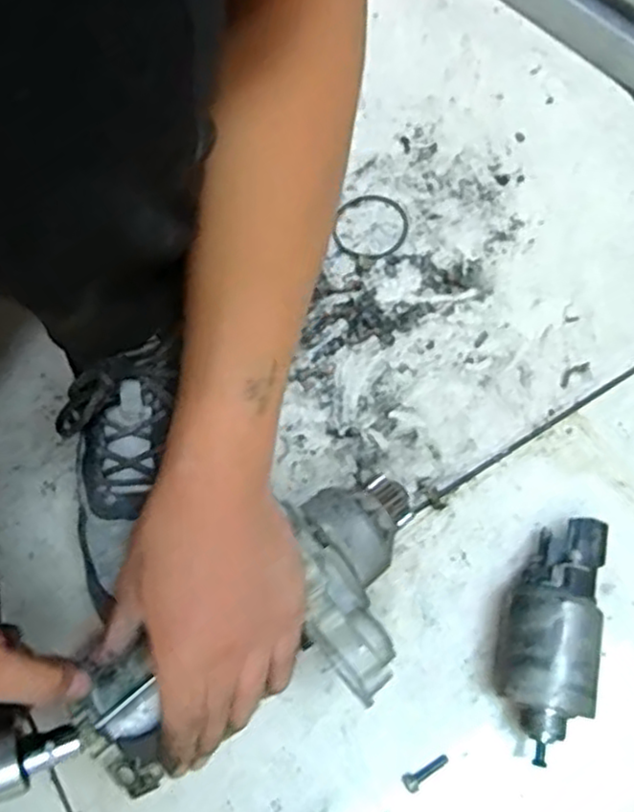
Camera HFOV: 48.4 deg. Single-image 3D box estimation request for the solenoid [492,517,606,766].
[{"bbox_3d":[0.132,0.128,0.403,0.050,0.054,0.134,12,70,7],"label":"solenoid"}]

